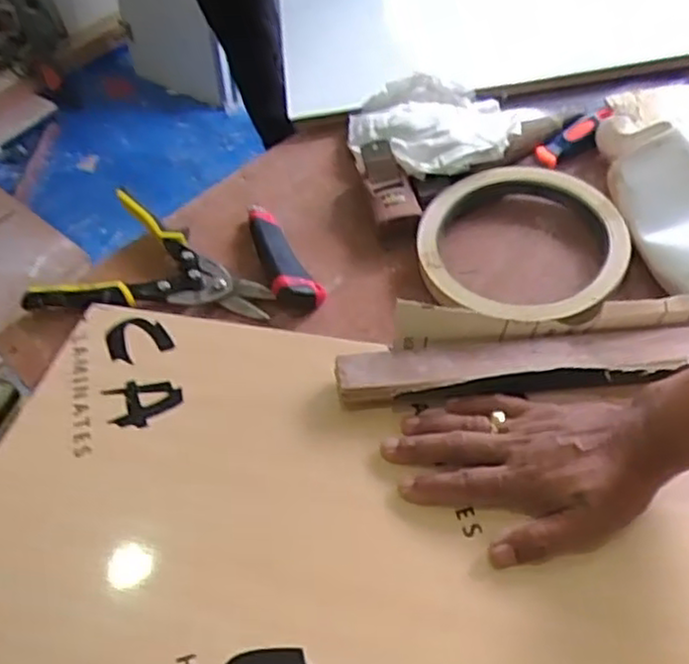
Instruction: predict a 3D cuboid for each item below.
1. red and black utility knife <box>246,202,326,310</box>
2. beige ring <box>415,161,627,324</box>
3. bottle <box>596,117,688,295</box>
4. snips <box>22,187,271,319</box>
[{"bbox_3d":[-0.064,-0.078,0.706,0.041,0.021,0.155,-23,54,-7],"label":"red and black utility knife"},{"bbox_3d":[0.164,-0.080,0.670,0.187,0.033,0.188,-4,54,6],"label":"beige ring"},{"bbox_3d":[0.299,-0.125,0.658,0.101,0.052,0.251,-12,47,-5],"label":"bottle"},{"bbox_3d":[-0.183,-0.079,0.725,0.236,0.027,0.147,2,55,10],"label":"snips"}]

